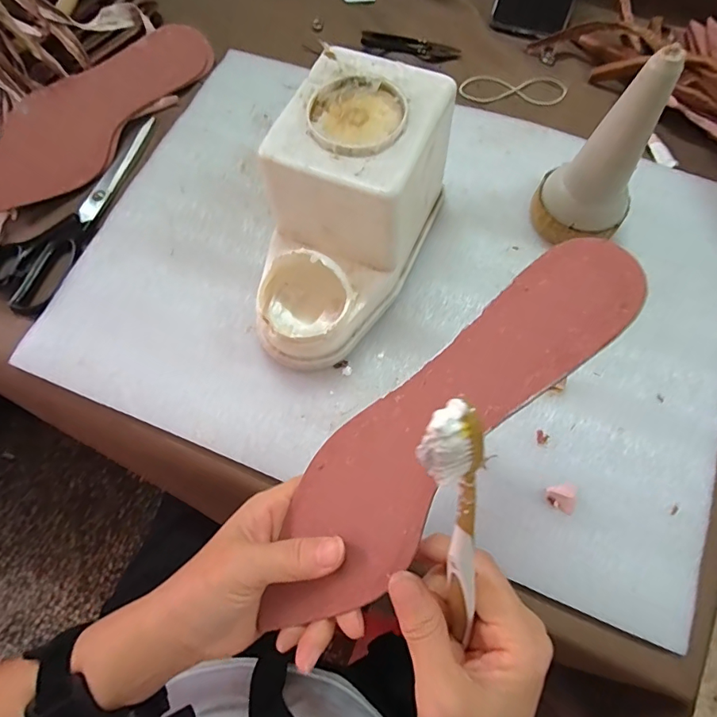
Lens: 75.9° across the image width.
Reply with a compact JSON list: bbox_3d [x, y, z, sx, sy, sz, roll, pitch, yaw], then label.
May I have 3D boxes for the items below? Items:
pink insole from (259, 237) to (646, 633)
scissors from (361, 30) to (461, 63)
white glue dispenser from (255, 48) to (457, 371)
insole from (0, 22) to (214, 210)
[{"bbox_3d":[0.028,0.042,0.230,0.244,0.005,0.072,-51,51,10],"label":"pink insole"},{"bbox_3d":[0.055,-0.328,0.481,0.102,0.012,0.029,12,71,6],"label":"scissors"},{"bbox_3d":[-0.015,-0.097,0.331,0.103,0.112,0.194,23,72,10],"label":"white glue dispenser"},{"bbox_3d":[-0.246,-0.235,0.433,0.076,0.009,0.258,41,74,-20],"label":"insole"}]

